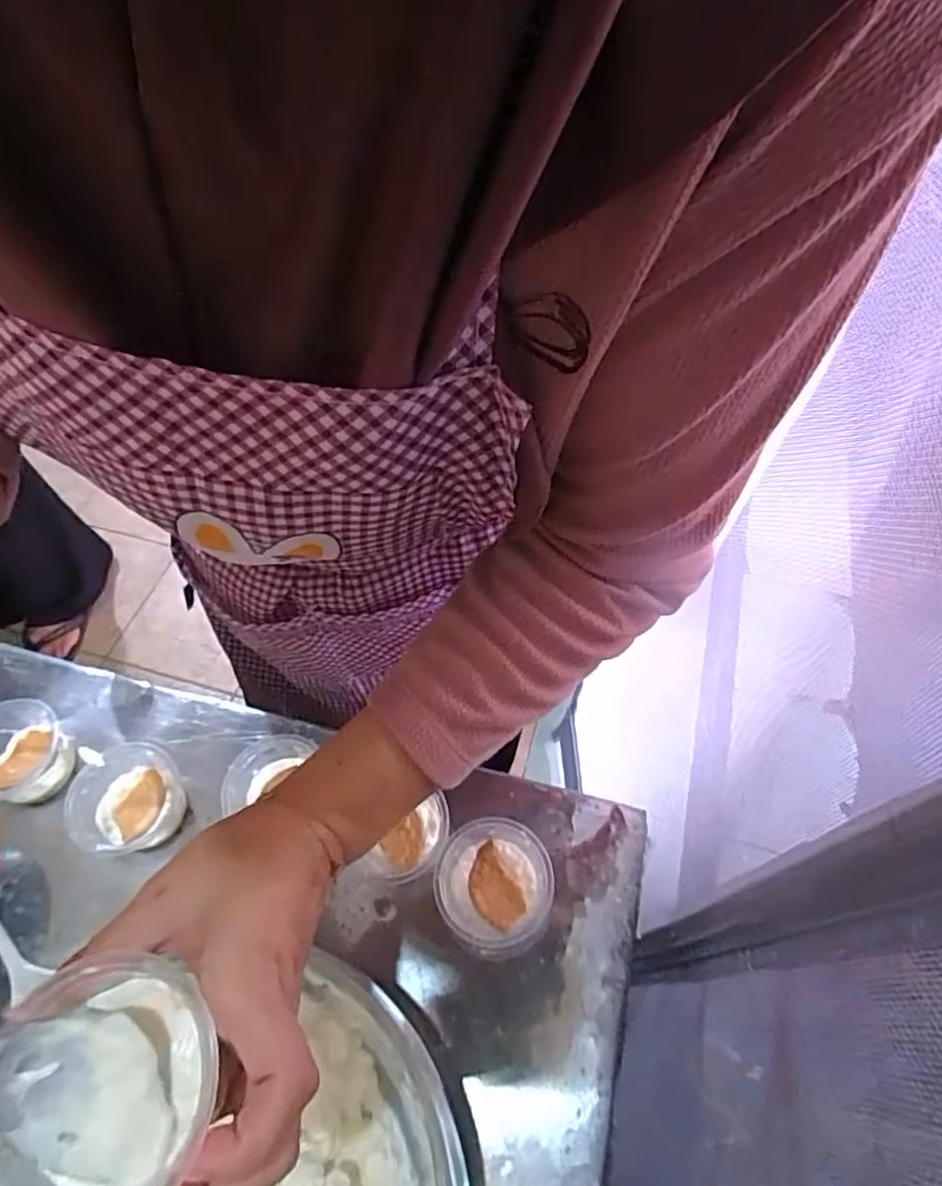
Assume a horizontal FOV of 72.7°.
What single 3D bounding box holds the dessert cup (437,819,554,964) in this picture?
[{"bbox_3d":[0.016,0.198,0.428,0.078,0.054,0.074,0,56,1],"label":"dessert cup"}]

